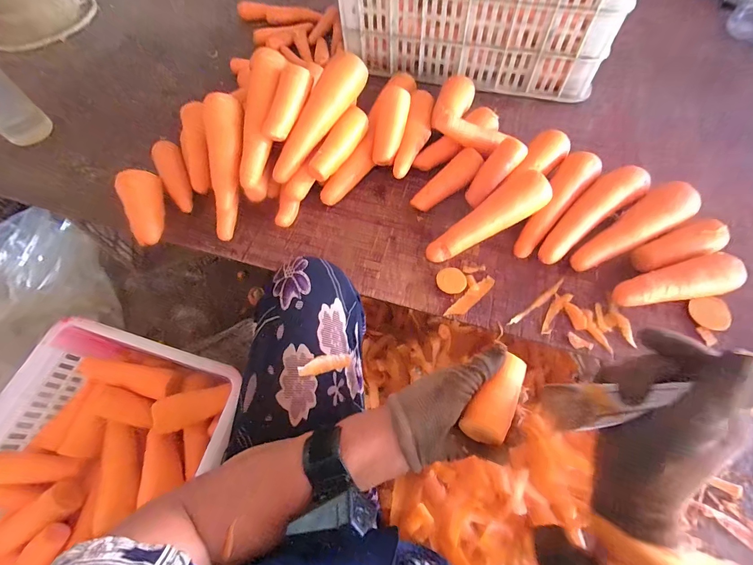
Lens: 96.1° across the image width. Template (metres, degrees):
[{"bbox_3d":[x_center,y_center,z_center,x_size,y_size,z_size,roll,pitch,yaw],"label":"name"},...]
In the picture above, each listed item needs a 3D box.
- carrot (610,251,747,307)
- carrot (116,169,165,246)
[{"bbox_3d":[0.406,0.003,0.454,0.166,0.045,0.053,-14,63,-5],"label":"carrot"},{"bbox_3d":[-0.364,-0.115,0.529,0.051,0.040,0.122,-14,81,-5],"label":"carrot"}]

